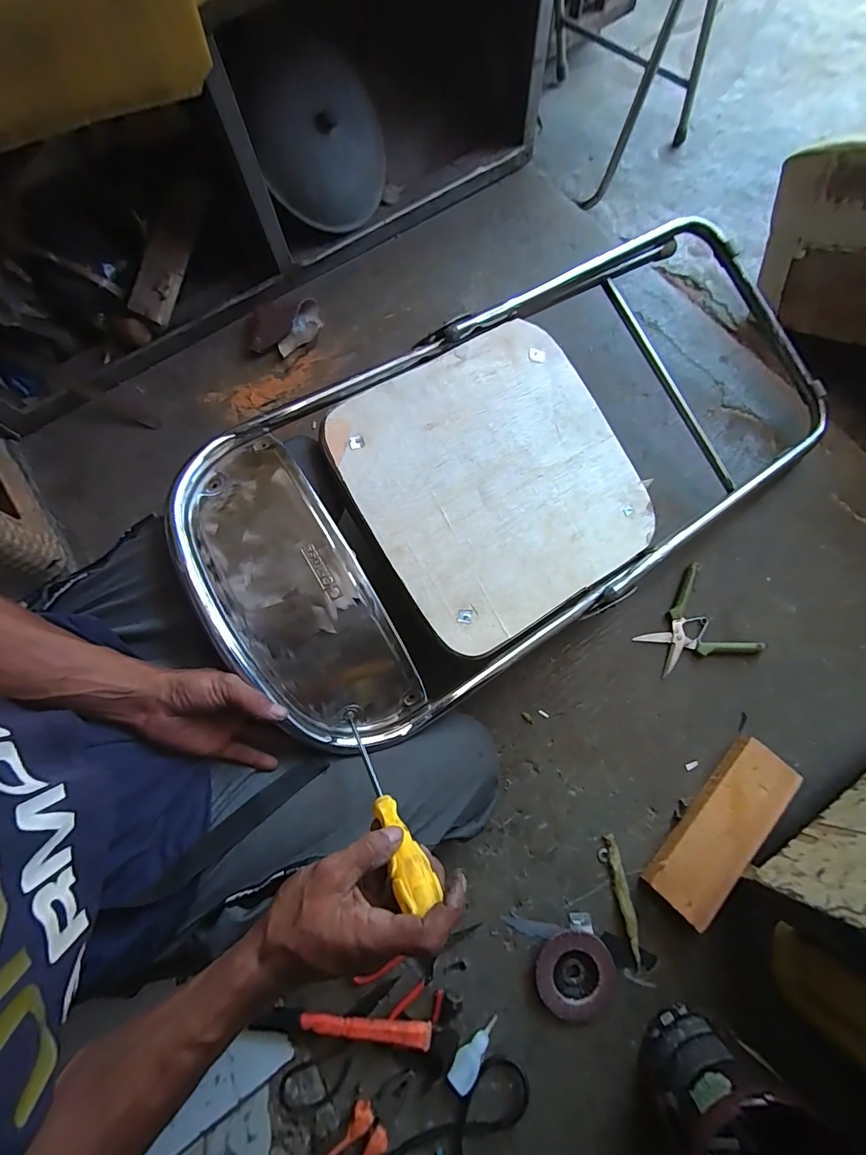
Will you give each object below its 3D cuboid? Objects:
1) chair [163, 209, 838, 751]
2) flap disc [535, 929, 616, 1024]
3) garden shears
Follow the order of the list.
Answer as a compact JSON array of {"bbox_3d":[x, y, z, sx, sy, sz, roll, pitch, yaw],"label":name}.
[{"bbox_3d":[0.154,-0.174,0.605,0.928,0.079,0.403,-33,91,-19],"label":"chair"},{"bbox_3d":[0.175,0.489,0.544,0.096,0.017,0.090,-1,74,2],"label":"flap disc"},{"bbox_3d":[0.386,0.079,0.666,0.147,0.022,0.149,-32,75,-7],"label":"garden shears"}]

